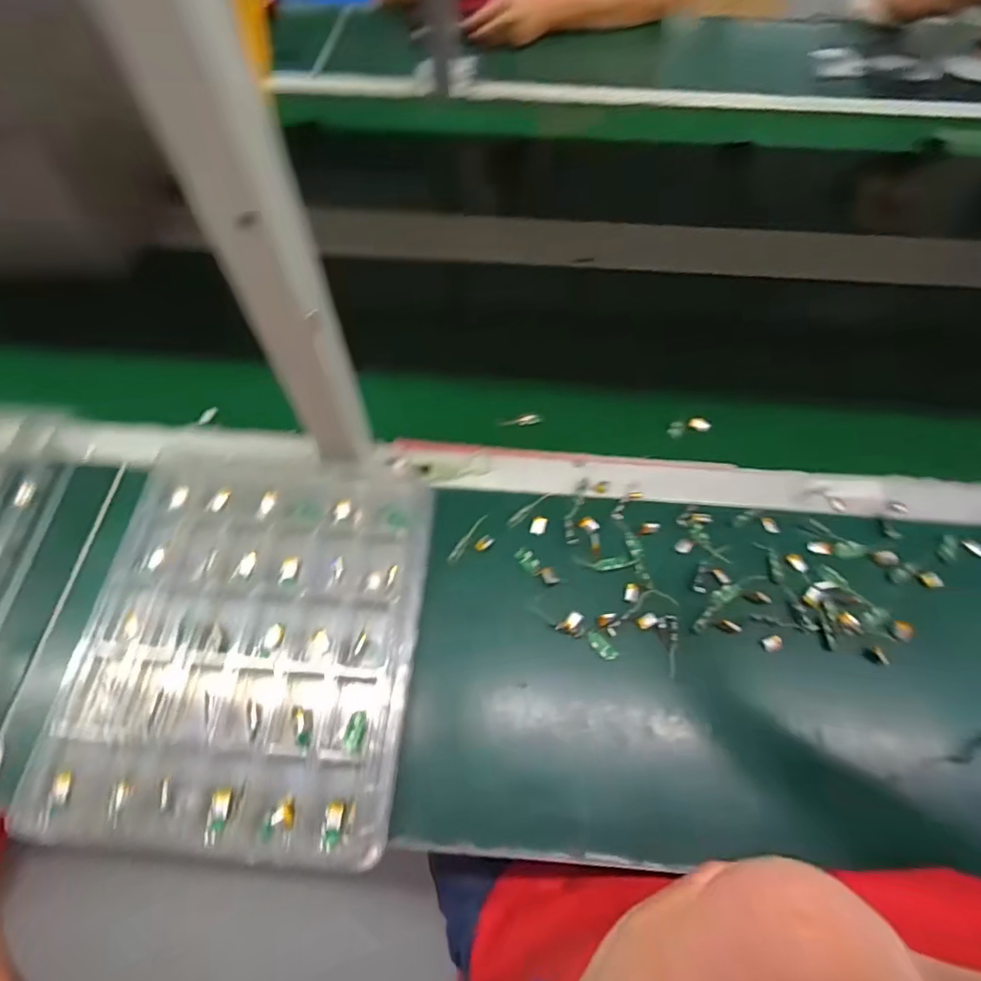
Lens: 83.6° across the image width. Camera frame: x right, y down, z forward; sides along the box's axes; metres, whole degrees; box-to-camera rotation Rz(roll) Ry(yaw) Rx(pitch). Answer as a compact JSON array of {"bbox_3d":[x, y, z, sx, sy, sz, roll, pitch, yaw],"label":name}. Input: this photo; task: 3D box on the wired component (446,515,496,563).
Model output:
[{"bbox_3d":[-0.014,0.049,0.509,0.026,0.004,0.058,35,67,17],"label":"wired component"}]

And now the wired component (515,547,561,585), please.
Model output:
[{"bbox_3d":[0.042,0.070,0.502,0.048,0.004,0.017,39,68,19],"label":"wired component"}]

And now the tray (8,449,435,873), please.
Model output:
[{"bbox_3d":[-0.187,0.108,0.438,0.249,0.028,0.309,3,63,0],"label":"tray"}]

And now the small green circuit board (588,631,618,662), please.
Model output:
[{"bbox_3d":[0.095,0.132,0.467,0.012,0.004,0.029,-41,69,-20],"label":"small green circuit board"}]

